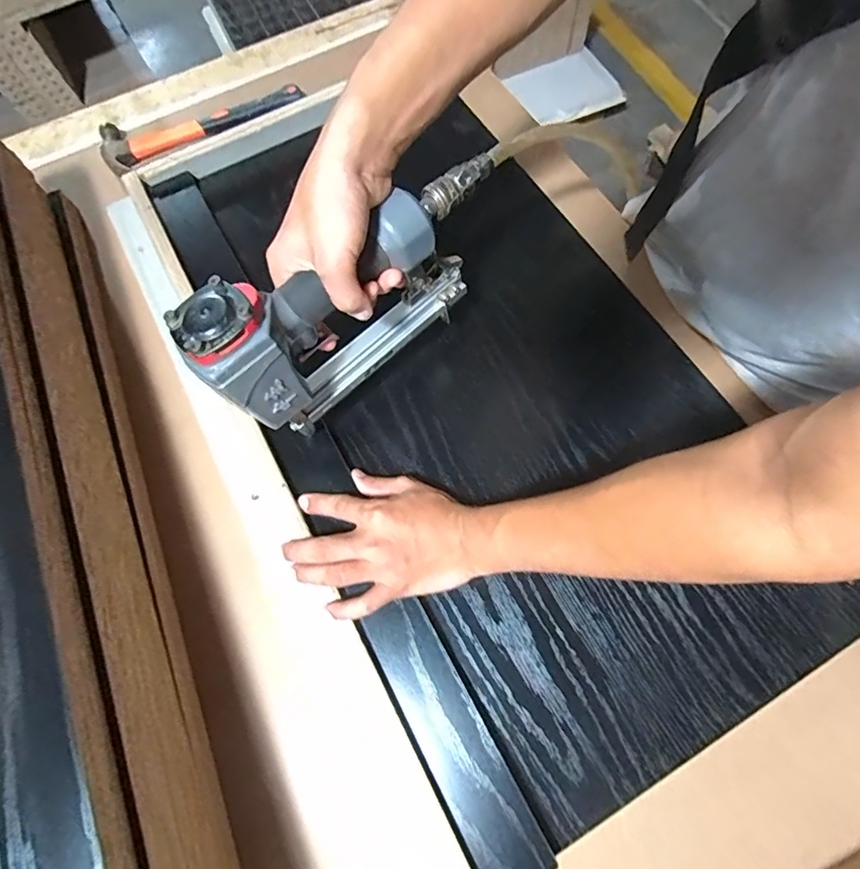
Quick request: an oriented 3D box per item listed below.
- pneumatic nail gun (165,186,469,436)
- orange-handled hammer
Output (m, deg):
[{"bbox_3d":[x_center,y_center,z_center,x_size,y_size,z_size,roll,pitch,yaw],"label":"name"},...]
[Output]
[{"bbox_3d":[-0.068,-0.100,0.391,0.221,0.139,0.059,-42,74,-12],"label":"pneumatic nail gun"},{"bbox_3d":[-0.293,-0.402,0.639,0.257,0.026,0.082,-19,70,-4],"label":"orange-handled hammer"}]

